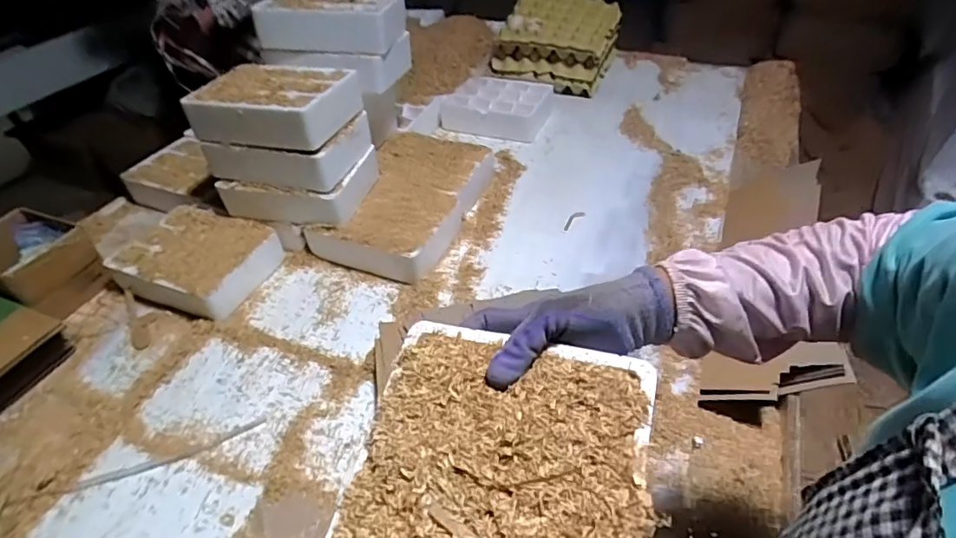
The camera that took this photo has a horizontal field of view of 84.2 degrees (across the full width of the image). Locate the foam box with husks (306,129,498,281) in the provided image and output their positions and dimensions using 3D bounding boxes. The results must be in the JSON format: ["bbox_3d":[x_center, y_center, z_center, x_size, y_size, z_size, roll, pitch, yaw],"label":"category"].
[{"bbox_3d":[-0.136,-0.142,1.045,0.234,0.087,0.369,13,46,18],"label":"foam box with husks"}]

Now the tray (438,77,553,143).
[{"bbox_3d":[0.053,-0.427,1.360,0.258,0.081,0.216,13,46,17],"label":"tray"}]

